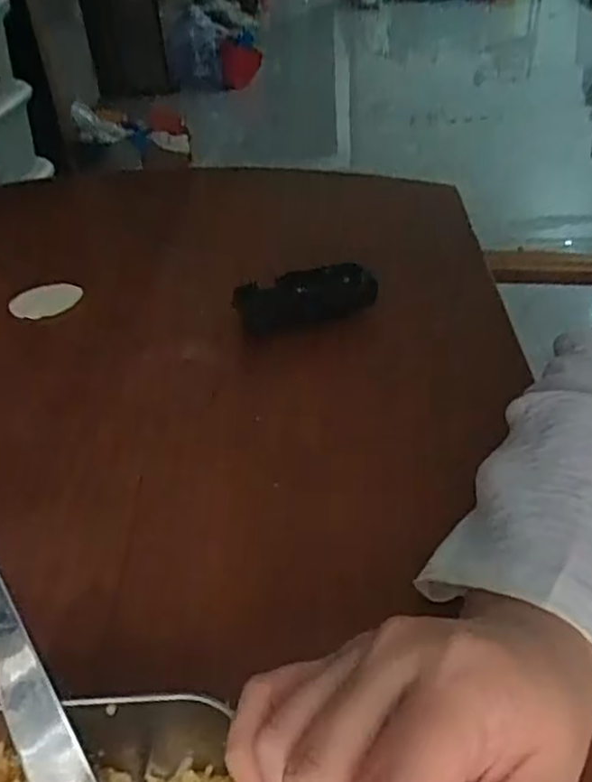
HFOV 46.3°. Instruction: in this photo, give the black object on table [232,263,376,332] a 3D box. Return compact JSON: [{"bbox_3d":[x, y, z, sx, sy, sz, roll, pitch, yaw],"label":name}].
[{"bbox_3d":[0.007,-0.077,0.548,0.112,0.025,0.038,-18,39,-15],"label":"black object on table"}]

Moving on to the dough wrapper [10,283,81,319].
[{"bbox_3d":[-0.216,-0.080,0.604,0.052,0.010,0.049,-3,37,3],"label":"dough wrapper"}]

